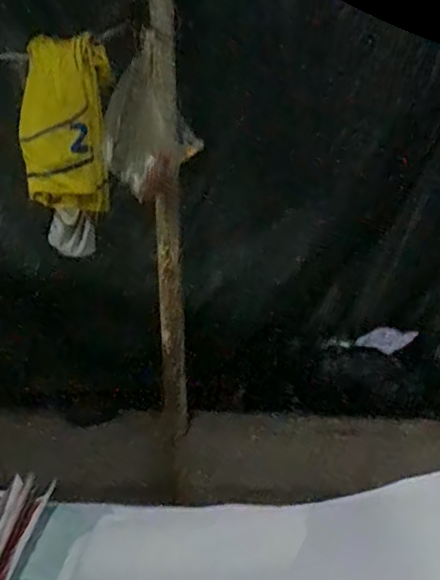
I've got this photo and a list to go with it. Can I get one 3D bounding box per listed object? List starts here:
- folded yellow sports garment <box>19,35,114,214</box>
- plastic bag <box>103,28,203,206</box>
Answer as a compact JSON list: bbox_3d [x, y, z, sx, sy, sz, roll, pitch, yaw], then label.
[{"bbox_3d":[-0.351,-0.367,1.365,0.198,0.366,0.107,-5,17,-13],"label":"folded yellow sports garment"},{"bbox_3d":[-0.154,-0.380,1.367,0.215,0.323,0.080,-4,16,-8],"label":"plastic bag"}]

